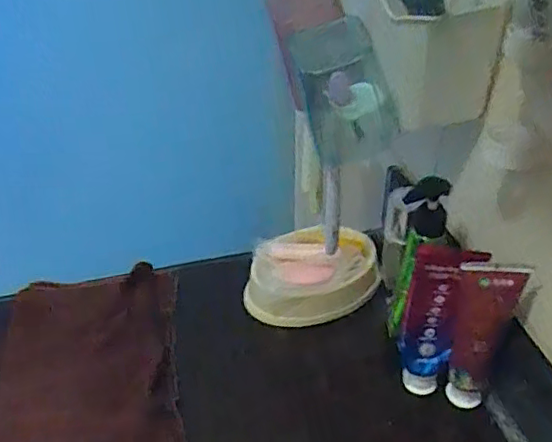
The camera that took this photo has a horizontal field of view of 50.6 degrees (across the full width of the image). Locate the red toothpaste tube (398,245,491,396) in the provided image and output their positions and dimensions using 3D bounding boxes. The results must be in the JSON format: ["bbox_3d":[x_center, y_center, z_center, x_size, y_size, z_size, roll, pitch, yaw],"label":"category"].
[{"bbox_3d":[0.132,0.083,0.489,0.048,0.165,0.026,13,40,17],"label":"red toothpaste tube"}]

